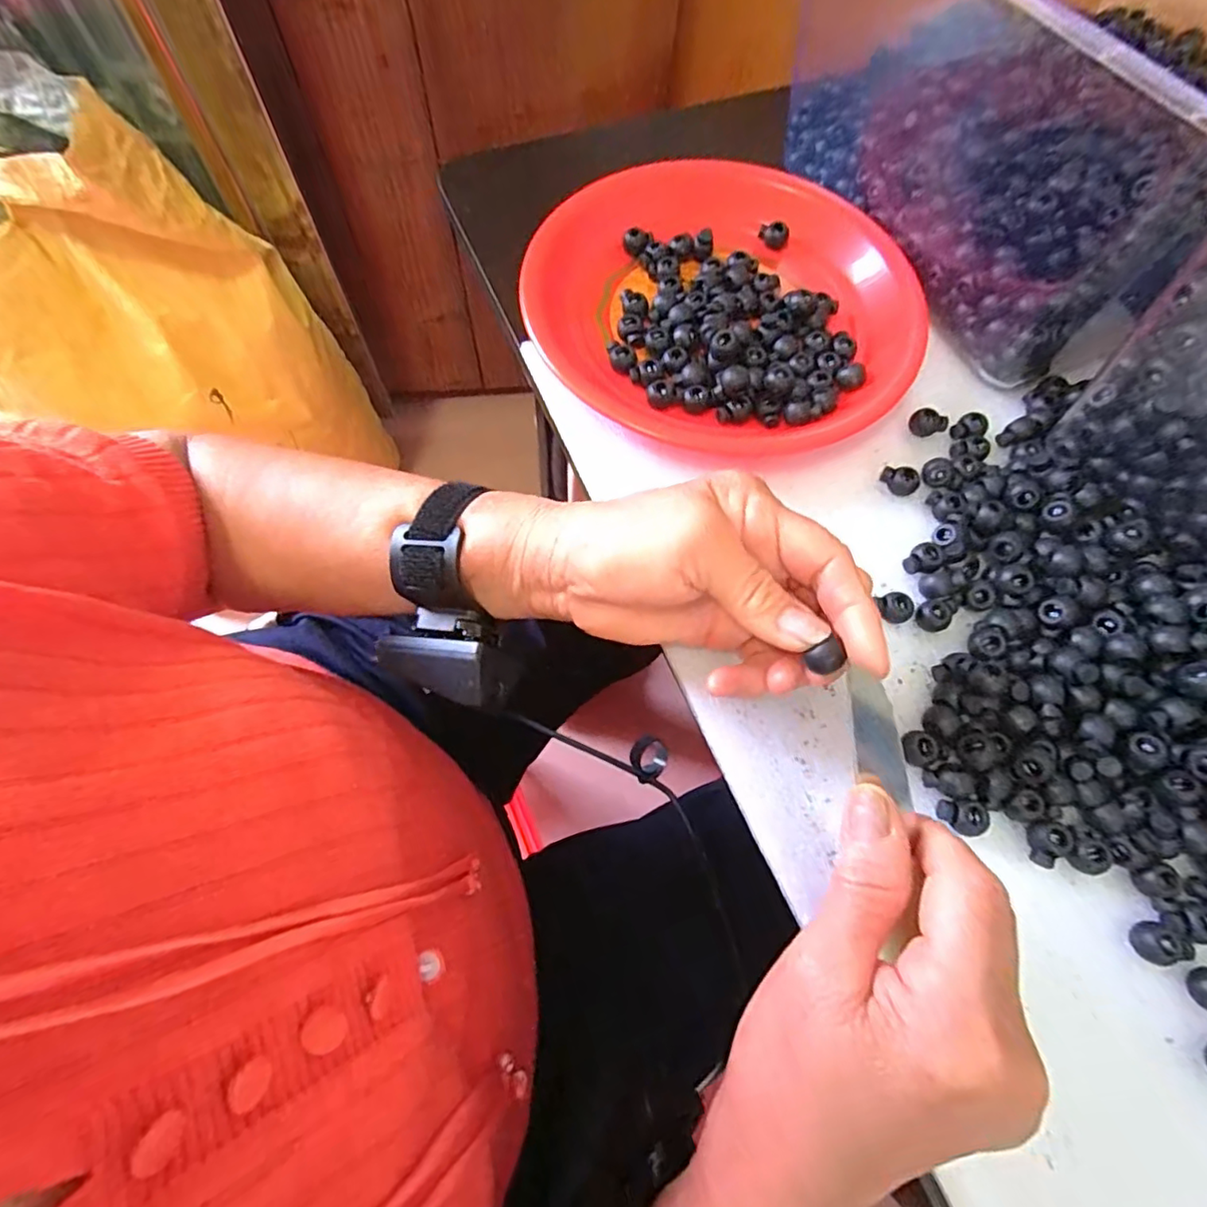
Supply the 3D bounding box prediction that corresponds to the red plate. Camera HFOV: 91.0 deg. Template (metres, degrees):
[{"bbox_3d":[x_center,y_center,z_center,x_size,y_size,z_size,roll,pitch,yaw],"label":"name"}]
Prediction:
[{"bbox_3d":[0.072,-0.187,0.356,0.215,0.034,0.213,1,68,-2],"label":"red plate"}]

